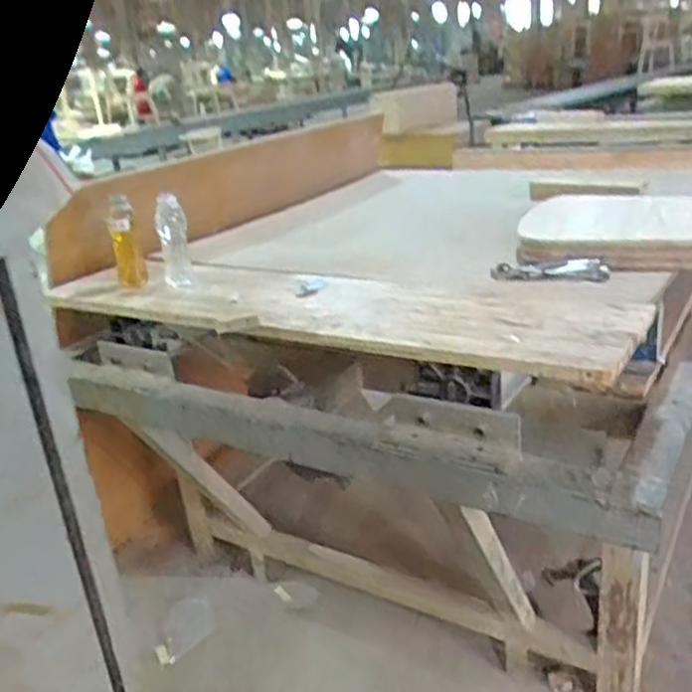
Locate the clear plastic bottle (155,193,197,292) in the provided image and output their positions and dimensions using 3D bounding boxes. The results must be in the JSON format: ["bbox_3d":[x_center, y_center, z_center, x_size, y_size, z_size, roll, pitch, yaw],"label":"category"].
[{"bbox_3d":[-0.358,-0.216,1.503,0.060,0.199,0.071,-11,24,-12],"label":"clear plastic bottle"}]

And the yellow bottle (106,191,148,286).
[{"bbox_3d":[-0.458,-0.211,1.509,0.059,0.193,0.047,-11,24,-12],"label":"yellow bottle"}]

